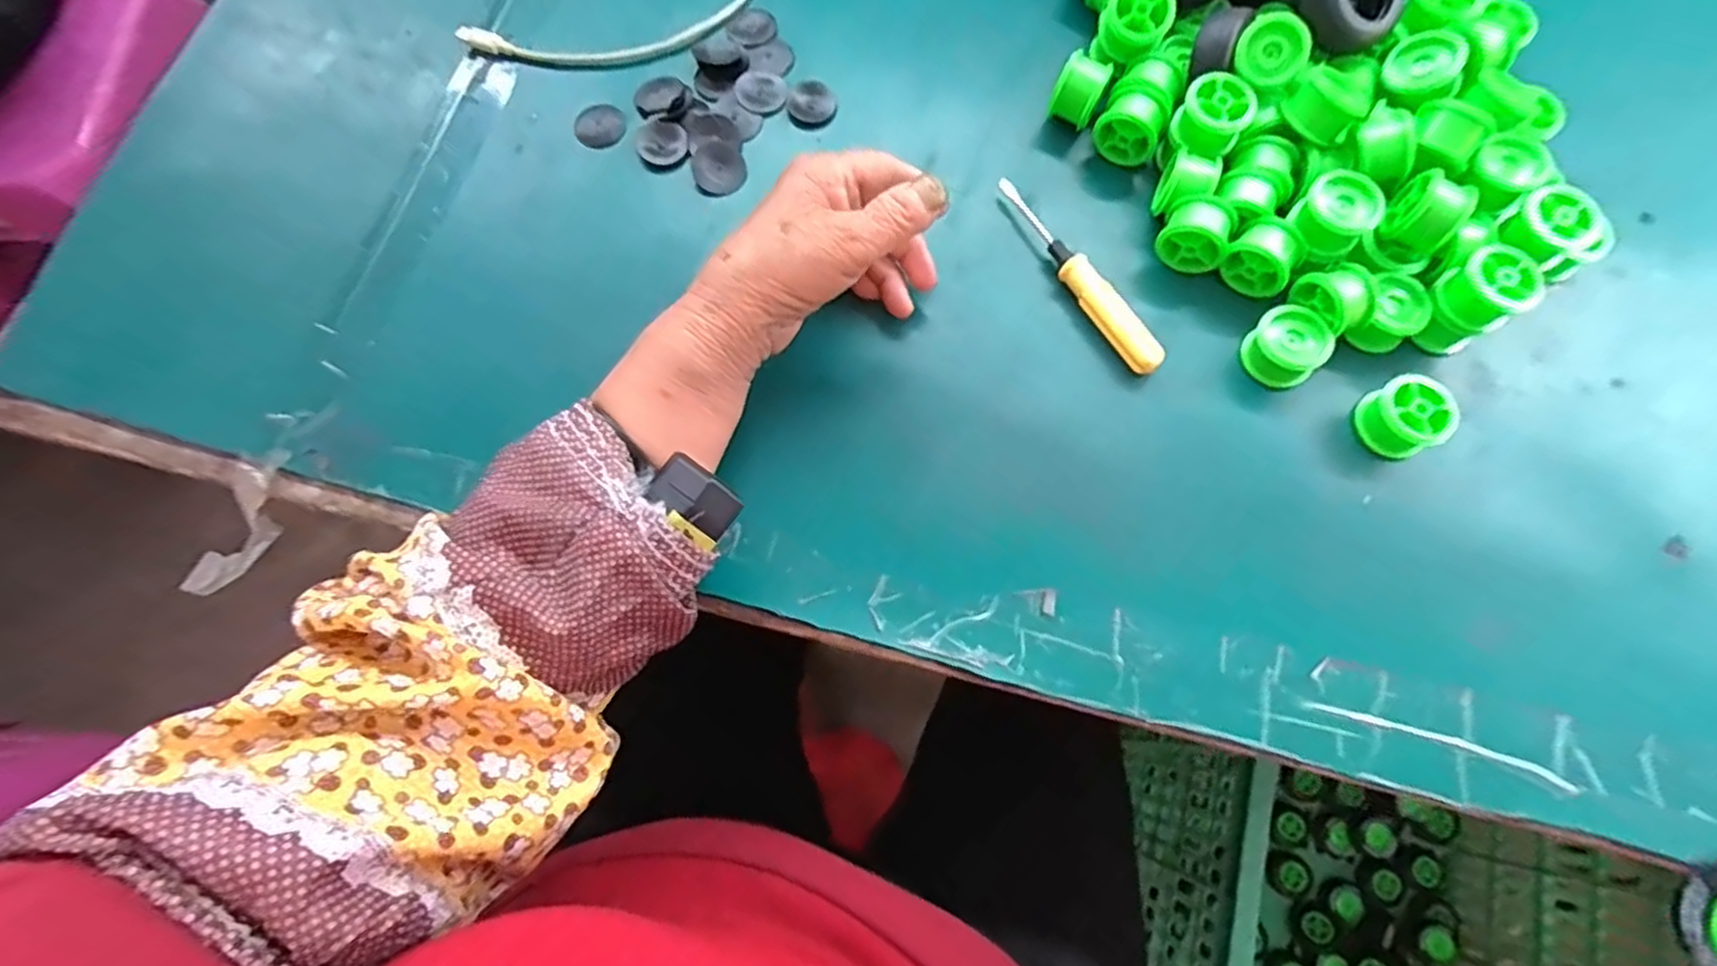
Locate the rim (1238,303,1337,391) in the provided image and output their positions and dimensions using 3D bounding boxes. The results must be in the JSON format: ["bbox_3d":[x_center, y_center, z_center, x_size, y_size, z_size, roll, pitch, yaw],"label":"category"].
[{"bbox_3d":[0.209,-0.066,0.361,0.030,0.027,0.035,-37,77,-10],"label":"rim"}]

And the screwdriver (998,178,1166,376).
[{"bbox_3d":[0.112,-0.107,0.378,0.018,0.017,0.127,-28,75,-8],"label":"screwdriver"}]

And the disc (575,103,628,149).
[{"bbox_3d":[-0.143,-0.198,0.408,0.027,0.007,0.031,-13,68,-15],"label":"disc"}]

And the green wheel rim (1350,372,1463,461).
[{"bbox_3d":[0.259,-0.031,0.349,0.034,0.024,0.034,0,73,0],"label":"green wheel rim"}]

